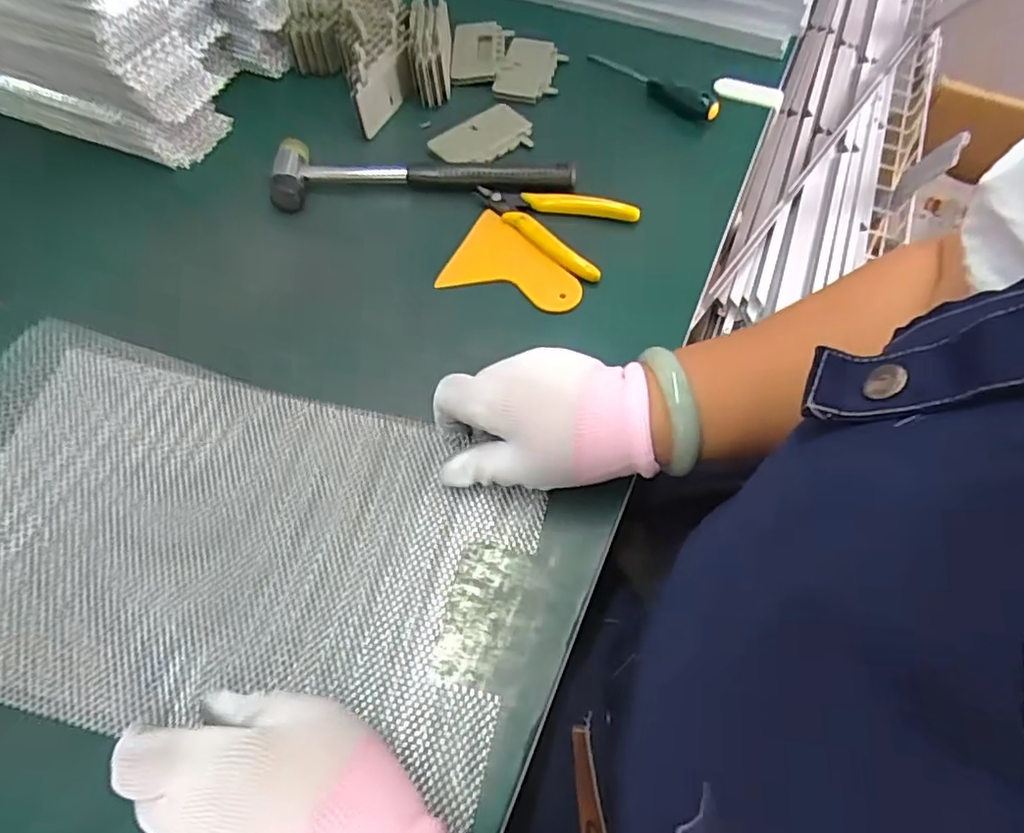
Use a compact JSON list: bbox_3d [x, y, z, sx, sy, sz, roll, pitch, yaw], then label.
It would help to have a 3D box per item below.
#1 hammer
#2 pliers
[{"bbox_3d":[-0.067,-0.190,0.485,0.232,0.022,0.052,-2,60,-2],"label":"hammer"},{"bbox_3d":[0.027,-0.155,0.471,0.120,0.012,0.071,28,64,15],"label":"pliers"}]

